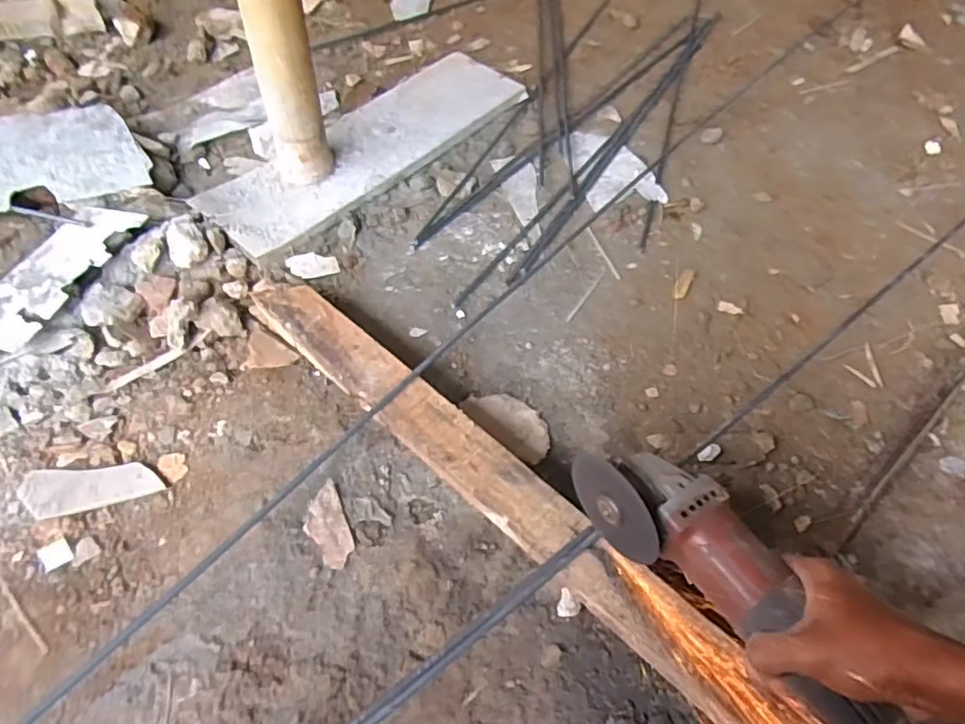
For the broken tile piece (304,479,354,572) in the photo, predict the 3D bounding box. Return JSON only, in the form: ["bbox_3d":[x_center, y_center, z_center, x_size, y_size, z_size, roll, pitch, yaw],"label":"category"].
[{"bbox_3d":[-0.151,0.160,0.601,0.039,0.009,0.081,-20,63,-16],"label":"broken tile piece"}]

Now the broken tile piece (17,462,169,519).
[{"bbox_3d":[-0.384,0.125,0.606,0.126,0.009,0.047,-6,60,-8],"label":"broken tile piece"}]

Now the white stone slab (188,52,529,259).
[{"bbox_3d":[-0.161,-0.323,0.914,0.153,0.029,0.520,38,63,17],"label":"white stone slab"}]

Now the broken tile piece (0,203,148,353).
[{"bbox_3d":[-0.501,-0.110,0.717,0.092,0.017,0.221,15,59,5],"label":"broken tile piece"}]

